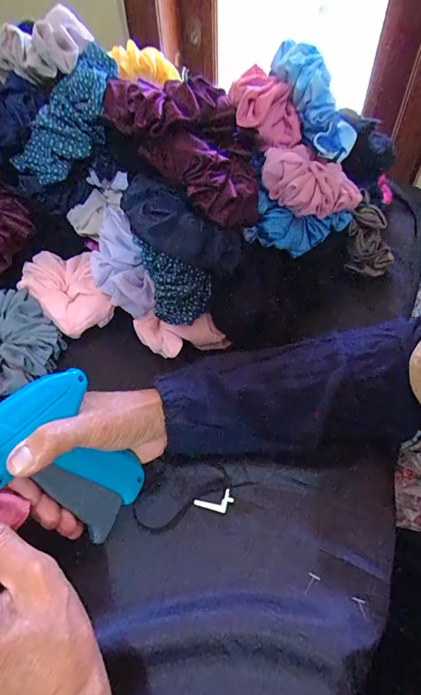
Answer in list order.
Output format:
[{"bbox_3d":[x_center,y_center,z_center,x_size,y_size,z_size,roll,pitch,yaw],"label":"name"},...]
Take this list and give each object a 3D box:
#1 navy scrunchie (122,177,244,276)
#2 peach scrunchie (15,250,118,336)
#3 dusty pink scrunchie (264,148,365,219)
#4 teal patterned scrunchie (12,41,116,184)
[{"bbox_3d":[-0.023,-0.116,0.370,0.122,0.045,0.060,30,52,-16],"label":"navy scrunchie"},{"bbox_3d":[-0.161,-0.061,0.433,0.080,0.034,0.108,-23,54,-15],"label":"peach scrunchie"},{"bbox_3d":[0.098,-0.157,0.373,0.096,0.044,0.065,7,52,8],"label":"dusty pink scrunchie"},{"bbox_3d":[-0.134,-0.228,0.386,0.070,0.039,0.142,37,98,27],"label":"teal patterned scrunchie"}]

